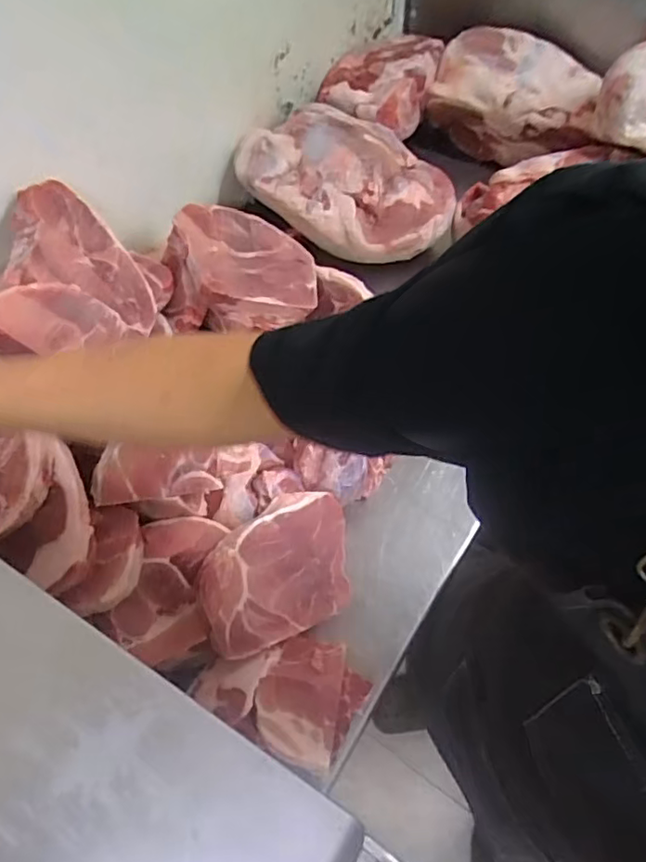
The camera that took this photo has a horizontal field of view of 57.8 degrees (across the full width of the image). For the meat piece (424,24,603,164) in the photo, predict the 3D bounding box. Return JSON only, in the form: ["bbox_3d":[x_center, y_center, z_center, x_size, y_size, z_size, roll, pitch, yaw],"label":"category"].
[{"bbox_3d":[0.328,-0.561,0.994,0.280,0.120,0.170,27,67,16],"label":"meat piece"}]

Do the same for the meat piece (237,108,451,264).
[{"bbox_3d":[0.039,-0.388,0.897,0.333,0.116,0.213,29,67,17],"label":"meat piece"}]

